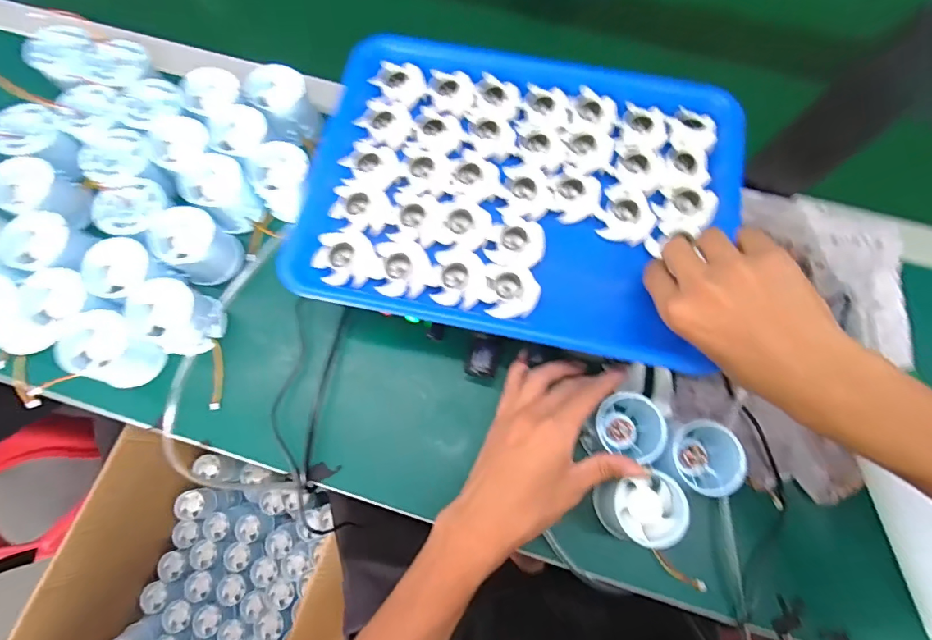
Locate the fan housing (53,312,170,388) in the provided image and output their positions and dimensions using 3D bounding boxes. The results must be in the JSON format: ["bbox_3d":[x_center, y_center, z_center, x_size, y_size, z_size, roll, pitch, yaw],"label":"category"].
[{"bbox_3d":[-0.295,0.025,0.383,0.058,0.050,0.049,27,74,9],"label":"fan housing"}]

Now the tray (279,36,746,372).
[{"bbox_3d":[0.046,-0.110,0.377,0.329,0.029,0.252,10,72,3],"label":"tray"}]

